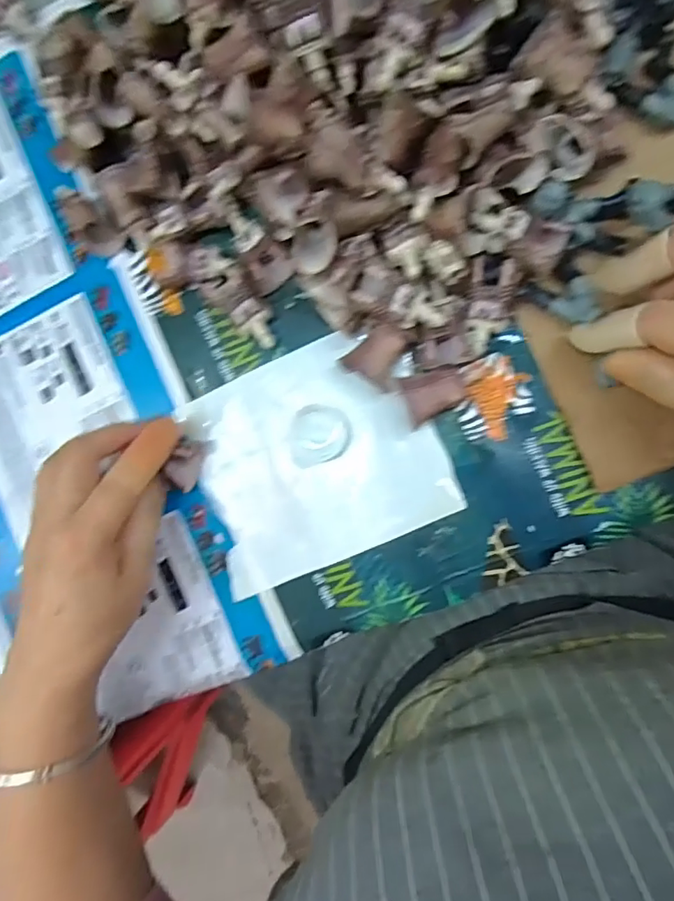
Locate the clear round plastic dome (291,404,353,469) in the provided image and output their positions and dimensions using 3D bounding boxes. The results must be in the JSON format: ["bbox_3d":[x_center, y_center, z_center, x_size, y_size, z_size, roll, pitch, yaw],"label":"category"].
[{"bbox_3d":[-0.009,-0.008,0.307,0.034,0.005,0.034,1,93,9],"label":"clear round plastic dome"}]

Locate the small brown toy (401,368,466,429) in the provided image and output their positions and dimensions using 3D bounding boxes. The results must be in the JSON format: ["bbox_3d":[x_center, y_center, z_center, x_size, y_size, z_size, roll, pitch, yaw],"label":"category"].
[{"bbox_3d":[0.053,-0.031,0.292,0.035,0.012,0.025,-22,89,-10],"label":"small brown toy"}]

